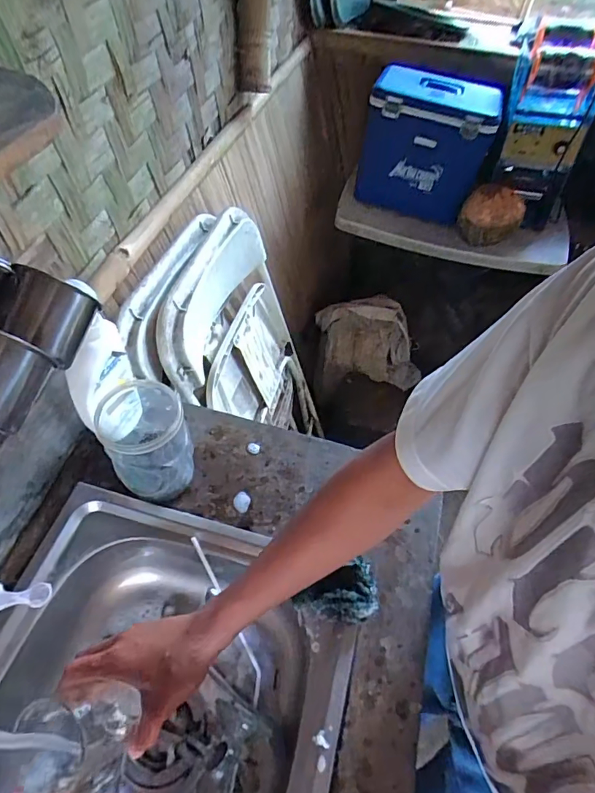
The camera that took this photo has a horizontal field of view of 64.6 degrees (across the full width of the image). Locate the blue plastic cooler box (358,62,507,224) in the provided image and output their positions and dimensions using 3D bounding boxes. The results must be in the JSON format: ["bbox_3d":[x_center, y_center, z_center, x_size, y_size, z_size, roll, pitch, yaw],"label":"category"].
[{"bbox_3d":[0.400,-0.785,1.498,0.373,0.359,0.277,18,53,10],"label":"blue plastic cooler box"}]

